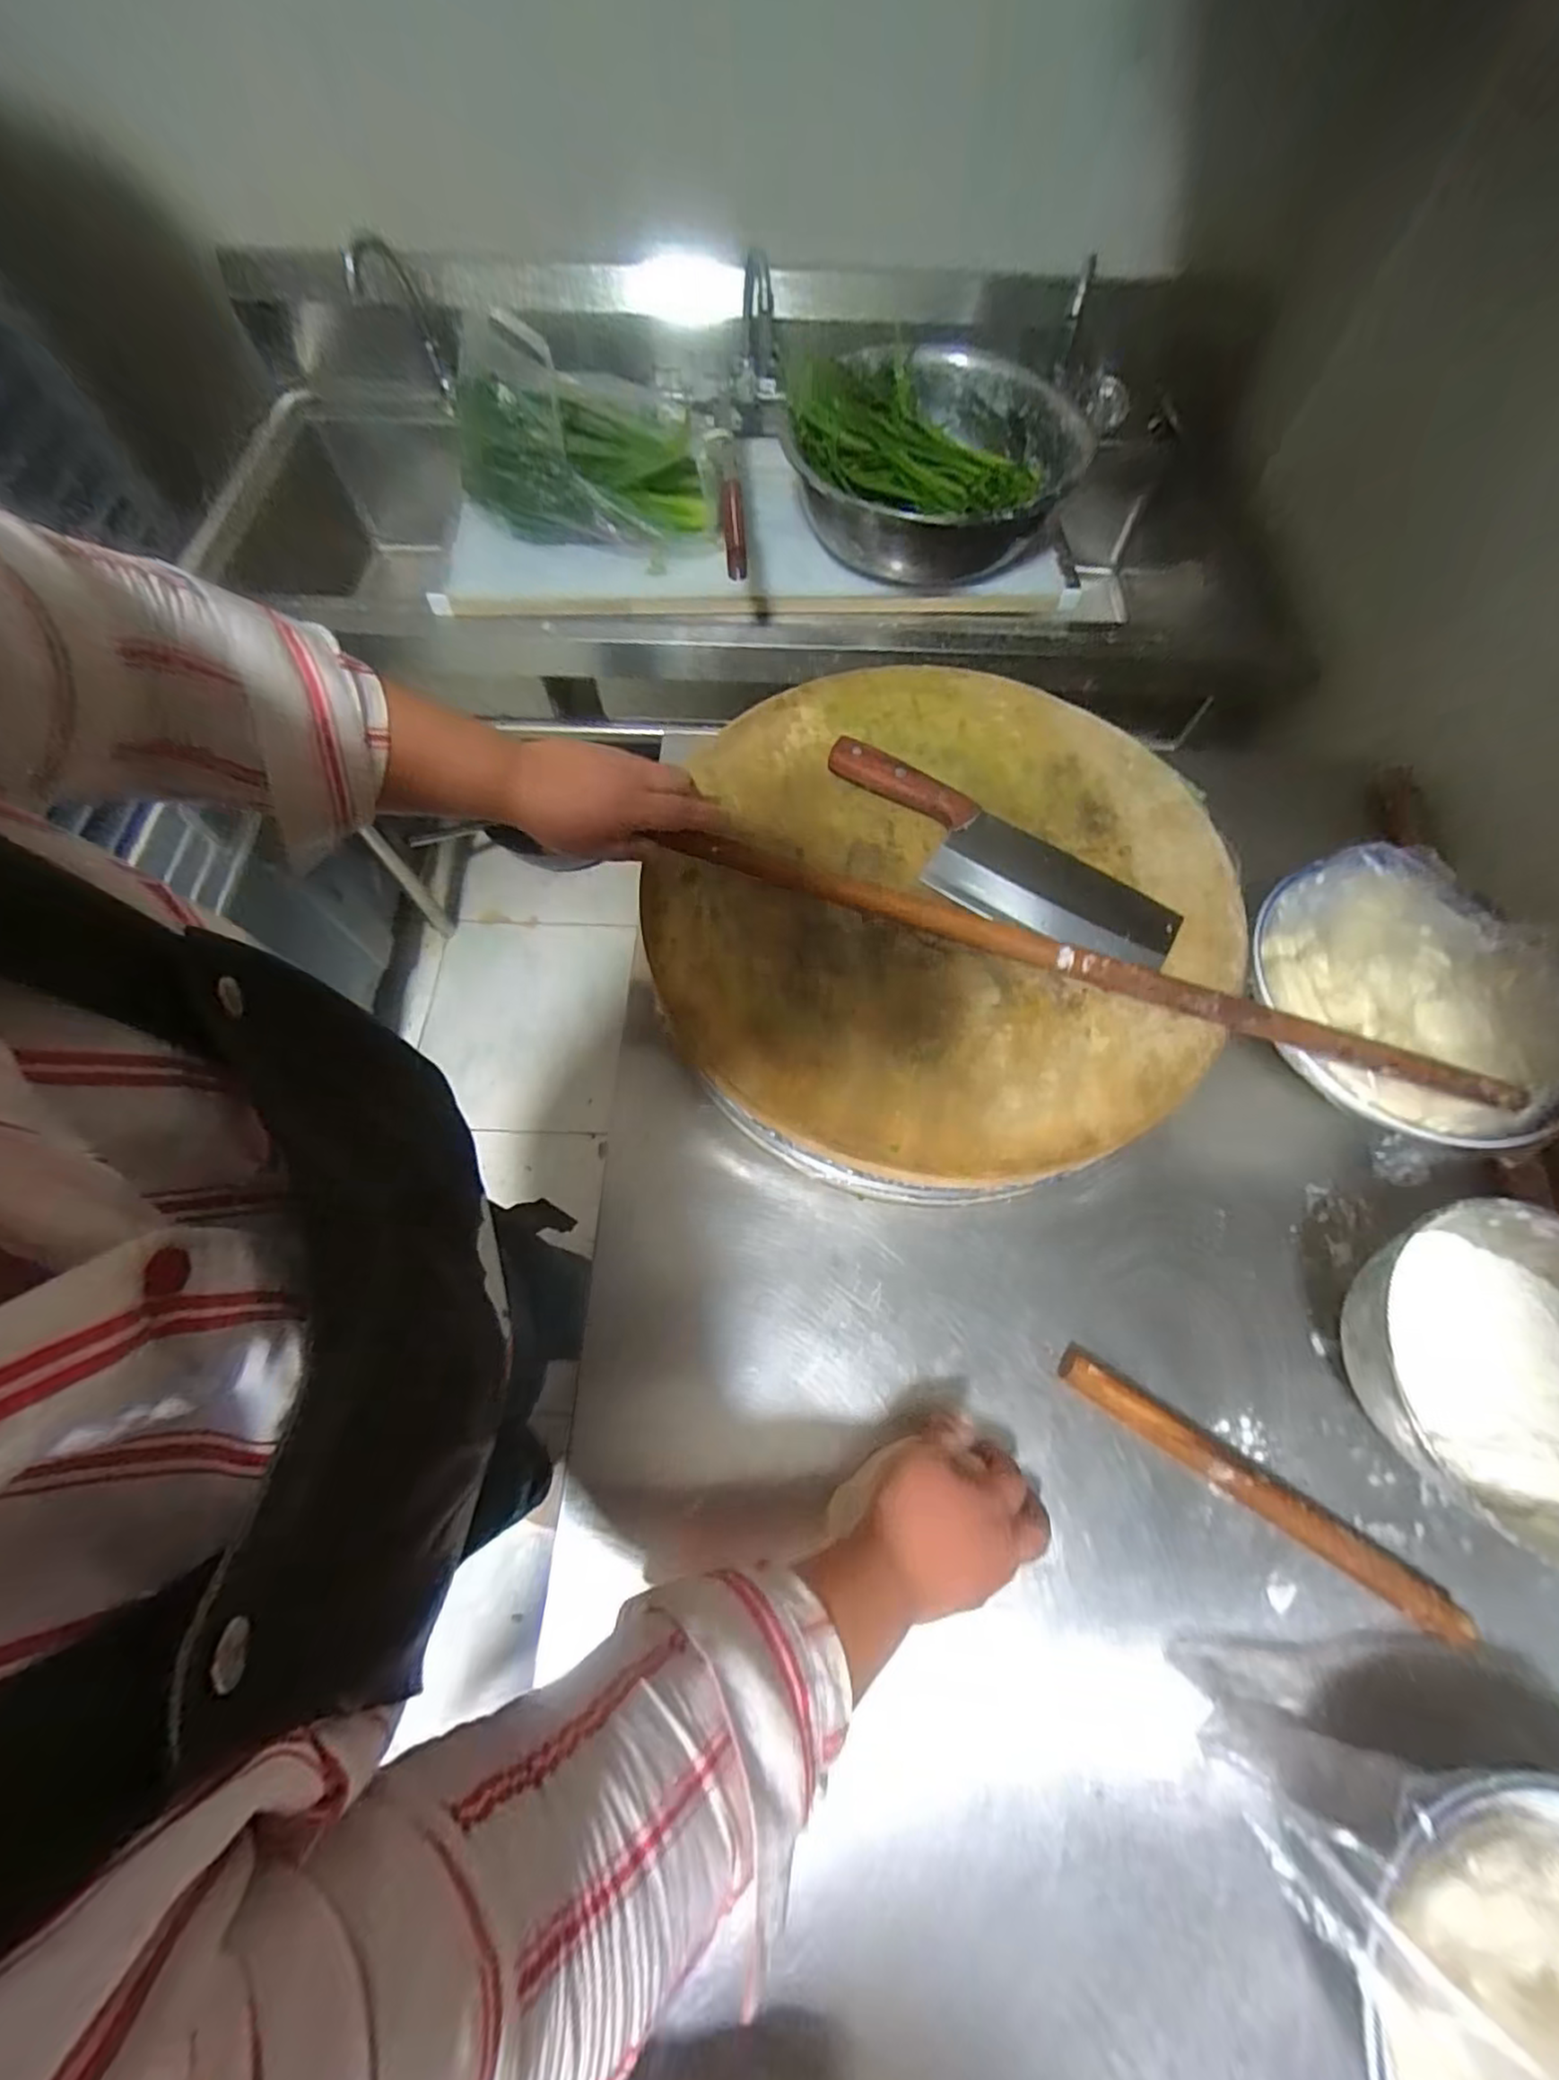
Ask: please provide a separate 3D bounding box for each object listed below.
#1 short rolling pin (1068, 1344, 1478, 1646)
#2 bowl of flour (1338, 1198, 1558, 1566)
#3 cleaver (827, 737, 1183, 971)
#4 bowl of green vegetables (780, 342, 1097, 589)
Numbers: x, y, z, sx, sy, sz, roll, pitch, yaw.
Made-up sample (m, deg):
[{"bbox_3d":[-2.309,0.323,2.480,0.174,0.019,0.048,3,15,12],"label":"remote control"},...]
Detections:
[{"bbox_3d":[0.317,0.302,0.454,0.265,0.026,0.028,31,70,12],"label":"short rolling pin"},{"bbox_3d":[0.477,0.224,0.451,0.182,0.095,0.204,-11,68,-5],"label":"bowl of flour"},{"bbox_3d":[0.164,-0.148,0.520,0.300,0.029,0.095,35,71,13],"label":"cleaver"},{"bbox_3d":[0.179,-0.717,0.817,0.329,0.109,0.353,0,67,-1],"label":"bowl of green vegetables"}]

